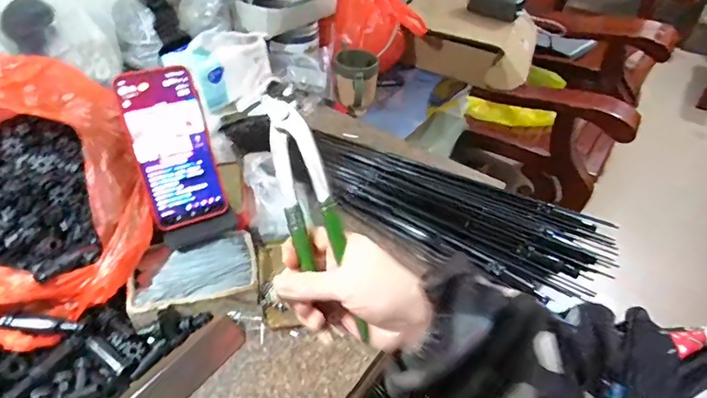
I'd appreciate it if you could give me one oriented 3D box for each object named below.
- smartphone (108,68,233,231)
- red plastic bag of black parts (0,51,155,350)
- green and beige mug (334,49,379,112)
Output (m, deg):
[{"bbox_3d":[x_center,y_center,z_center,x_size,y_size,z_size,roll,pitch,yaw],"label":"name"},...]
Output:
[{"bbox_3d":[-0.191,-0.054,0.475,0.081,0.162,0.009,-20,16,-22],"label":"smartphone"},{"bbox_3d":[-0.327,-0.015,0.443,0.206,0.152,0.273,-19,49,-24],"label":"red plastic bag of black parts"},{"bbox_3d":[0.003,-0.226,0.856,0.083,0.102,0.076,6,43,0],"label":"green and beige mug"}]

